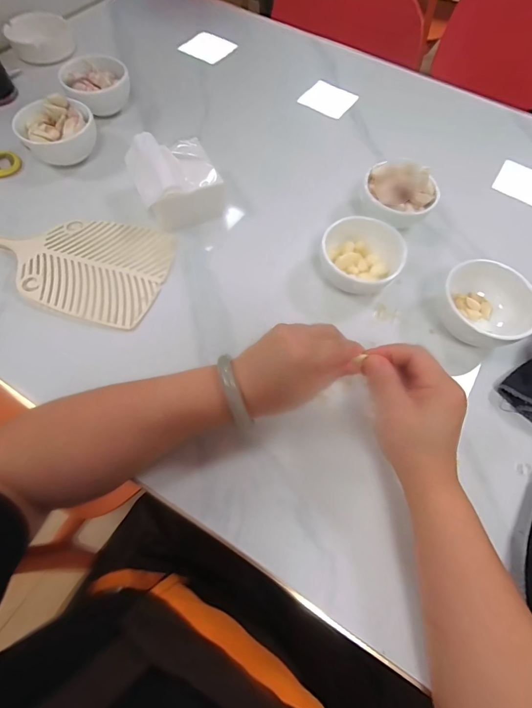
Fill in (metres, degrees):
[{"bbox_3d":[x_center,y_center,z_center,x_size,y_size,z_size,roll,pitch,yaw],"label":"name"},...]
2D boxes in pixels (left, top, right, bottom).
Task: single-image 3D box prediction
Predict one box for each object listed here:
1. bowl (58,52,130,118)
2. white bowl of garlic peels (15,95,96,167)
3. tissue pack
[{"bbox_3d":[-0.260,-0.410,0.518,0.089,0.059,0.091,1,66,-2],"label":"bowl"},{"bbox_3d":[-0.282,-0.299,0.459,0.094,0.055,0.081,-32,71,-15],"label":"white bowl of garlic peels"},{"bbox_3d":[-0.113,-0.218,0.425,0.097,0.067,0.102,-26,70,-13],"label":"tissue pack"}]

